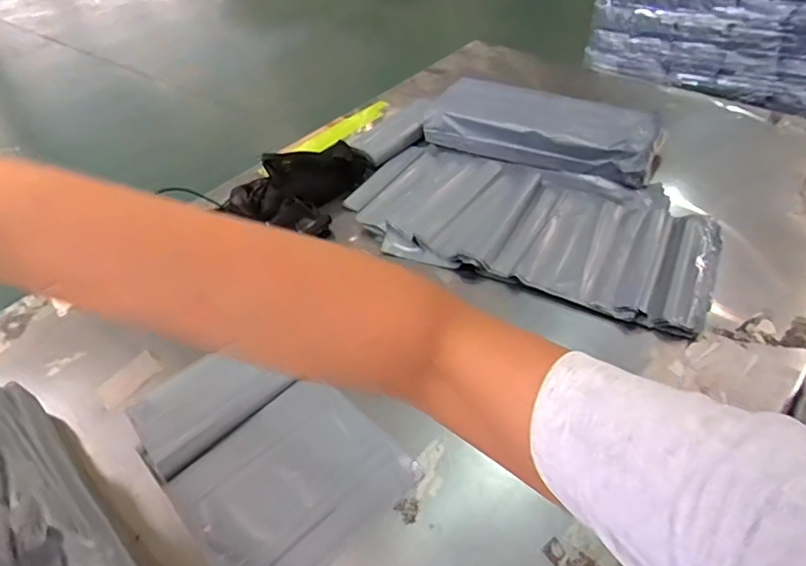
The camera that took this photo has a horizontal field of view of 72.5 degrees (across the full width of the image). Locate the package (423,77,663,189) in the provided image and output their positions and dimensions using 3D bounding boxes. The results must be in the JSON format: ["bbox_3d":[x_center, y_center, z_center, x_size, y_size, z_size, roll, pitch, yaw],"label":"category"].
[{"bbox_3d":[0.346,-0.405,1.431,0.584,0.110,0.181,24,53,28],"label":"package"}]

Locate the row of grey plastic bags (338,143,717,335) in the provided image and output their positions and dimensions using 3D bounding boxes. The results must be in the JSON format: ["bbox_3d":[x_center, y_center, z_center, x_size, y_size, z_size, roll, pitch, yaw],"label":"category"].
[{"bbox_3d":[0.295,-0.169,1.328,0.835,0.077,0.453,17,50,23],"label":"row of grey plastic bags"}]

